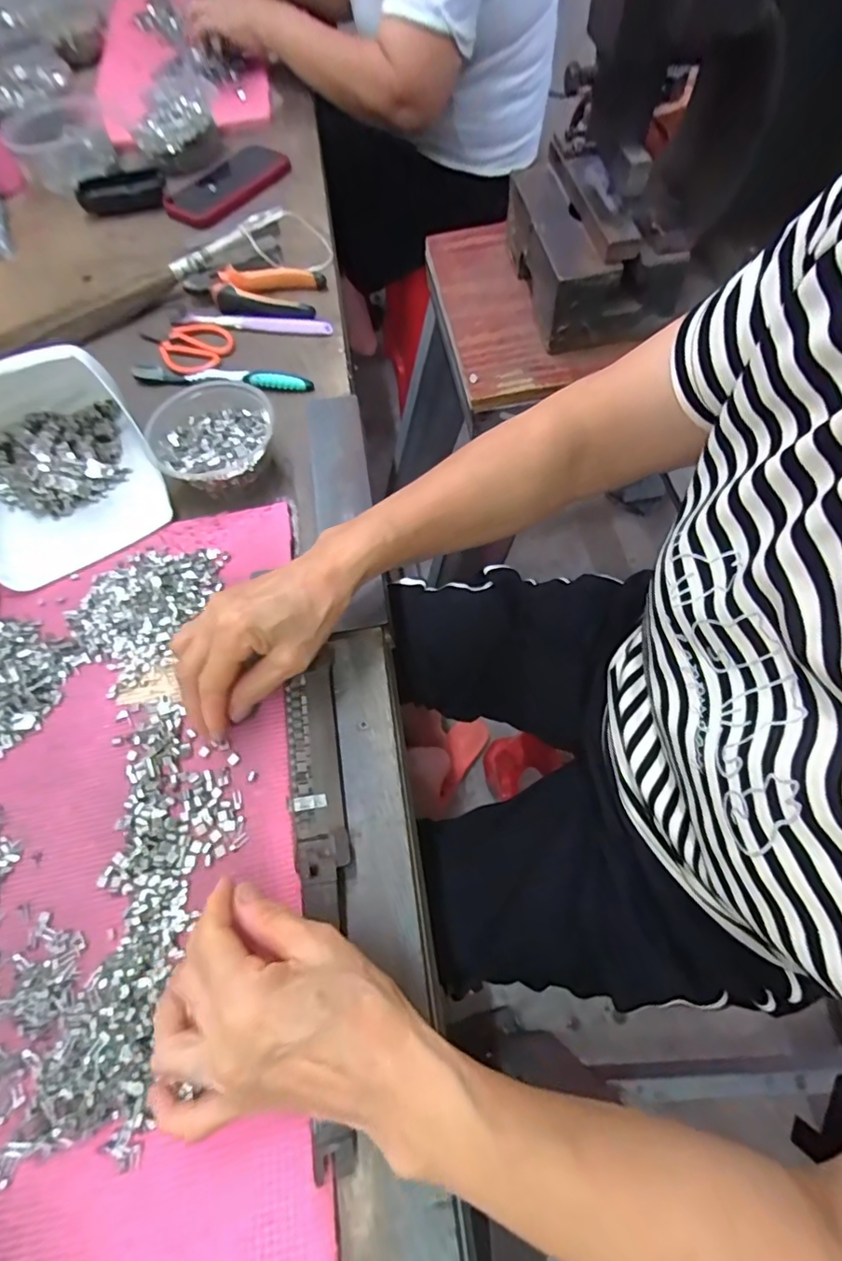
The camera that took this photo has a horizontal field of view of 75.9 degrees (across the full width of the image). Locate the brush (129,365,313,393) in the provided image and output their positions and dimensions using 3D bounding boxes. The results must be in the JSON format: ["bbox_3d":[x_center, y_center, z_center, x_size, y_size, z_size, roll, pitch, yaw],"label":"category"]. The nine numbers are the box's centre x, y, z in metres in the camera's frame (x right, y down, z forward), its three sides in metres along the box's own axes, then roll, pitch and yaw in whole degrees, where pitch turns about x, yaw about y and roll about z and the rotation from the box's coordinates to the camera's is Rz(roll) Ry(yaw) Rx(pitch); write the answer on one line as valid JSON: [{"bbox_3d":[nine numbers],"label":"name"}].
[{"bbox_3d":[-0.200,-0.253,0.535,0.186,0.014,0.017,8,65,9],"label":"brush"}]

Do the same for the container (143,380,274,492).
[{"bbox_3d":[-0.178,-0.163,0.472,0.103,0.045,0.102,-2,64,4],"label":"container"}]

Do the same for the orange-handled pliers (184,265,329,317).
[{"bbox_3d":[-0.184,-0.369,0.586,0.151,0.020,0.074,5,65,8],"label":"orange-handled pliers"}]

